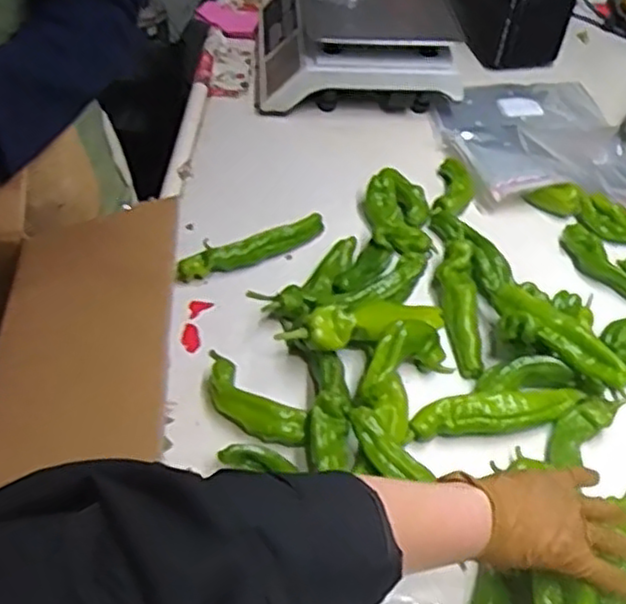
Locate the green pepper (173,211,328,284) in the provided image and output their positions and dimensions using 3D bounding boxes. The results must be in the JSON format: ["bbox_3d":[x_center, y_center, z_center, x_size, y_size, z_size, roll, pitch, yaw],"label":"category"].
[{"bbox_3d":[-0.073,-0.062,0.878,0.197,0.034,0.029,-20,52,-21],"label":"green pepper"}]

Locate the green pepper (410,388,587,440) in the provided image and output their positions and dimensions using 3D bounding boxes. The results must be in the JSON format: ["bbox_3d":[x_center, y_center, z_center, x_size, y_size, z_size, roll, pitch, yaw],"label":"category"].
[{"bbox_3d":[0.192,0.112,0.726,0.182,0.029,0.038,-4,48,-9],"label":"green pepper"}]

